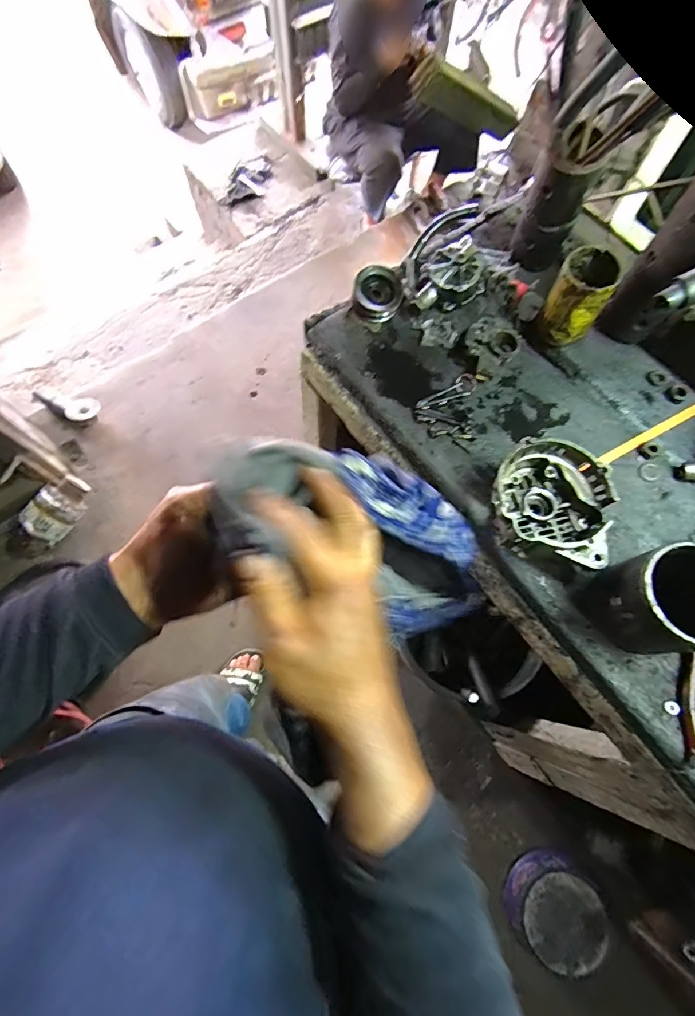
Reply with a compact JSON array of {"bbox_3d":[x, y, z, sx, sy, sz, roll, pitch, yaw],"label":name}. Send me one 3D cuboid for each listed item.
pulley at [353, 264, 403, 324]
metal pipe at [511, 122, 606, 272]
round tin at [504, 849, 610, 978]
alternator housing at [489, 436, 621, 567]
[{"bbox_3d":[0.047,-0.331,0.691,0.075,0.031,0.078,-2,99,-16],"label":"pulley"},{"bbox_3d":[0.300,-0.440,0.647,0.078,0.159,0.081,23,72,7],"label":"metal pipe"},{"bbox_3d":[0.499,0.965,1.066,0.194,0.114,0.190,0,70,-1],"label":"round tin"},{"bbox_3d":[0.253,-0.008,0.569,0.141,0.077,0.138,16,71,5],"label":"alternator housing"}]

